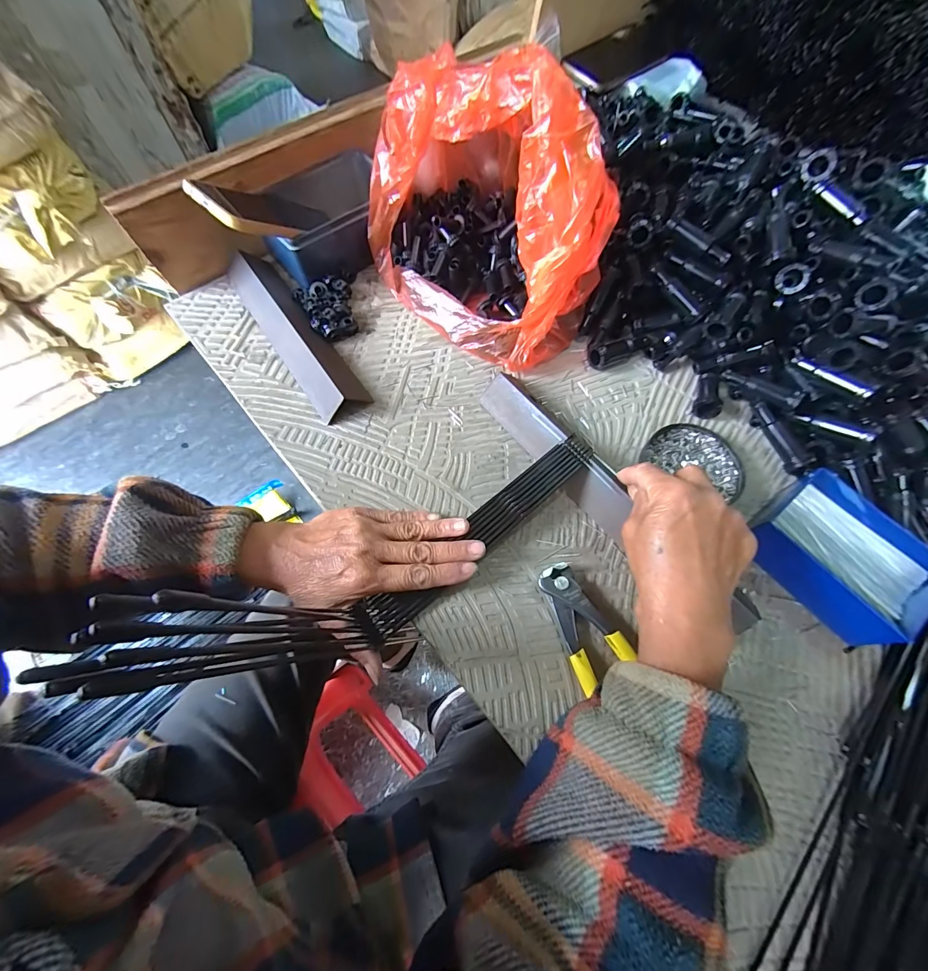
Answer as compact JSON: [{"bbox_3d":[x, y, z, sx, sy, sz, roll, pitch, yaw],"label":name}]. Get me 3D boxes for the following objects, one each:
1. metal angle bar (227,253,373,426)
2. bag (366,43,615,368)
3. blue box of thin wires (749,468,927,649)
[{"bbox_3d":[-0.173,-0.157,0.405,0.047,0.023,0.230,-33,70,-14],"label":"metal angle bar"},{"bbox_3d":[0.014,-0.261,0.387,0.178,0.170,0.261,-25,68,-11],"label":"bag"},{"bbox_3d":[0.289,0.053,0.308,0.084,0.041,0.115,-34,70,-15],"label":"blue box of thin wires"}]

